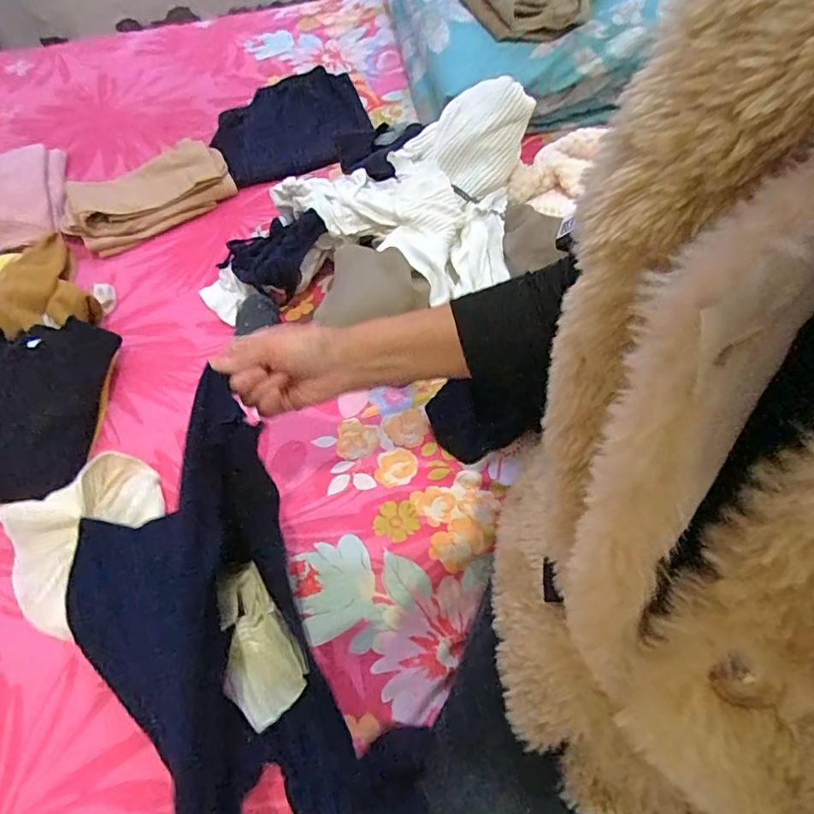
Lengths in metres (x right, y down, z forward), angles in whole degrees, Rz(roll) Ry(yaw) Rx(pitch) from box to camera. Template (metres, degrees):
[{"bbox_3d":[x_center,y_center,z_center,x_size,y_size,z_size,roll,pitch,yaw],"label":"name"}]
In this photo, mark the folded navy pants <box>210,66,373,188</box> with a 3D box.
[{"bbox_3d":[-0.214,-0.511,0.947,0.277,0.064,0.192,-29,64,-12],"label":"folded navy pants"}]

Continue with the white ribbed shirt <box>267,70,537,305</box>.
[{"bbox_3d":[0.019,-0.323,0.707,0.327,0.104,0.284,35,69,19],"label":"white ribbed shirt"}]

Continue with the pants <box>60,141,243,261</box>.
[{"bbox_3d":[-0.433,-0.358,0.862,0.272,0.045,0.145,-32,65,-14],"label":"pants"}]

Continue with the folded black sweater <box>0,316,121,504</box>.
[{"bbox_3d":[-0.484,0.002,0.643,0.196,0.064,0.238,-2,62,2],"label":"folded black sweater"}]

